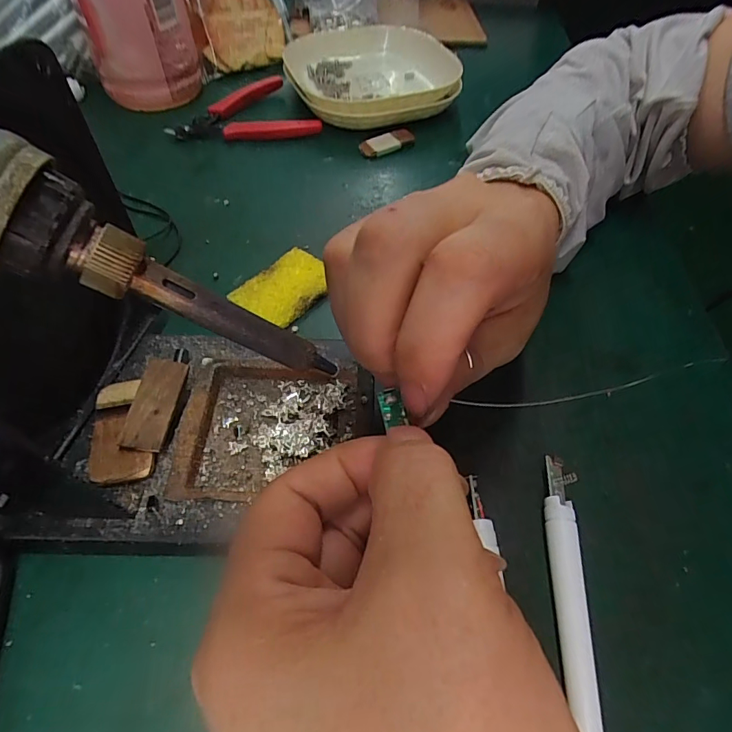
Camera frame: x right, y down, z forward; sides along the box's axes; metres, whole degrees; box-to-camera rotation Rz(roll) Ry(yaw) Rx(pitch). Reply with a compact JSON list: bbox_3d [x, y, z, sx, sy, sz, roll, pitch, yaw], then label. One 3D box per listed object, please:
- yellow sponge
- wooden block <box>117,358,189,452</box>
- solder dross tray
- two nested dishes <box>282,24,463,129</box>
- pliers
[{"bbox_3d":[-0.045,-0.045,0.257,0.039,0.007,0.054,37,60,23],"label":"yellow sponge"},{"bbox_3d":[-0.089,0.015,0.188,0.018,0.004,0.039,5,64,2],"label":"wooden block"},{"bbox_3d":[-0.042,0.028,0.198,0.073,0.015,0.066,2,53,-1],"label":"solder dross tray"},{"bbox_3d":[0.008,-0.262,0.405,0.152,0.033,0.186,-3,53,-7],"label":"two nested dishes"},{"bbox_3d":[-0.101,-0.214,0.372,0.115,0.014,0.082,-7,54,-9],"label":"pliers"}]

